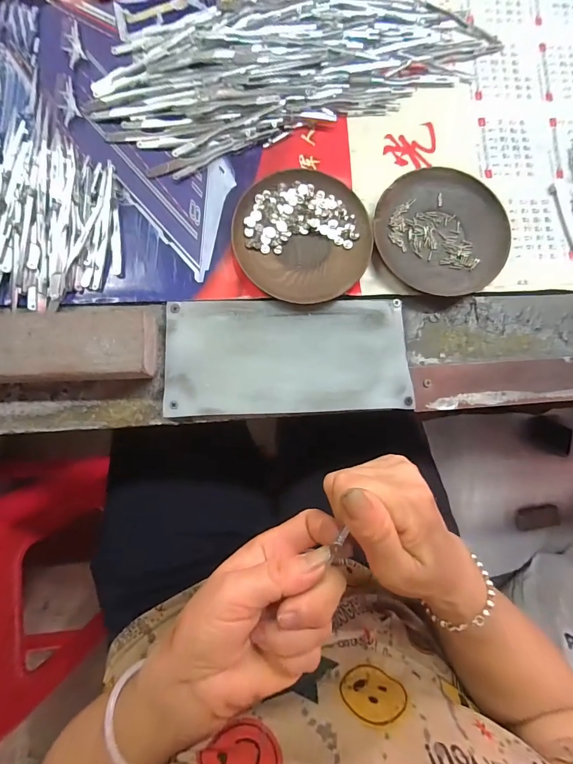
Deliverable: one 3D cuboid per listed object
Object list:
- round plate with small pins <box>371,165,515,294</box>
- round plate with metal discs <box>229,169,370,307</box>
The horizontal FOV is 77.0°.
[{"bbox_3d":[0.134,-0.130,0.316,0.115,0.017,0.107,1,82,-4],"label":"round plate with small pins"},{"bbox_3d":[0.014,-0.124,0.307,0.110,0.010,0.118,1,82,-4],"label":"round plate with metal discs"}]

